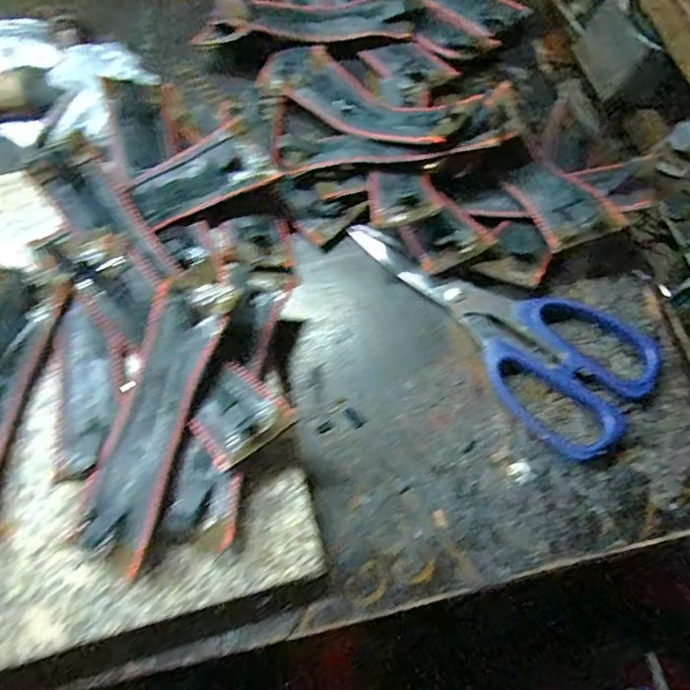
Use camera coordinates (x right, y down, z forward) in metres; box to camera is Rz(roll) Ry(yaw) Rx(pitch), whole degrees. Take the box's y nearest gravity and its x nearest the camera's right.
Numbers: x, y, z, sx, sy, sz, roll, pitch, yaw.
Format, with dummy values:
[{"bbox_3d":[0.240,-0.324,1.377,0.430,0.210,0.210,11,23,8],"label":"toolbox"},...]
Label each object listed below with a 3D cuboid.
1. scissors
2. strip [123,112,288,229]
[{"bbox_3d":[0.087,-0.023,0.314,0.076,0.015,0.180,-38,72,-15],"label":"scissors"},{"bbox_3d":[-0.083,-0.098,0.322,0.079,0.015,0.042,-25,69,-10],"label":"strip"}]

